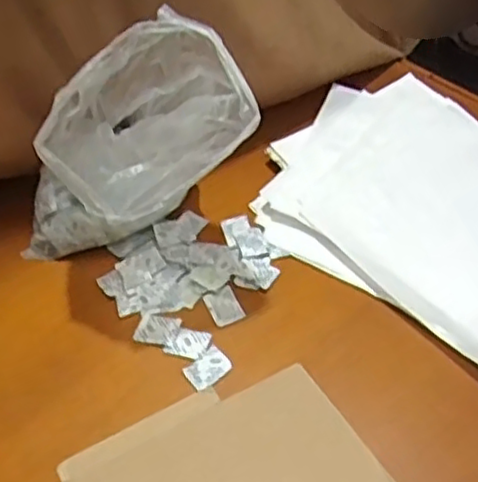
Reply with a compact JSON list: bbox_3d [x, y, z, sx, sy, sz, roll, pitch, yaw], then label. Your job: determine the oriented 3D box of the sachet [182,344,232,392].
[{"bbox_3d":[-0.029,0.117,0.618,0.039,0.004,0.030,-33,56,-20],"label":"sachet"}]

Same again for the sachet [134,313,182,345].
[{"bbox_3d":[-0.078,0.083,0.648,0.039,0.004,0.030,8,53,11],"label":"sachet"}]

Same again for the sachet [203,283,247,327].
[{"bbox_3d":[-0.015,0.064,0.662,0.030,0.004,0.039,-23,61,-10],"label":"sachet"}]

